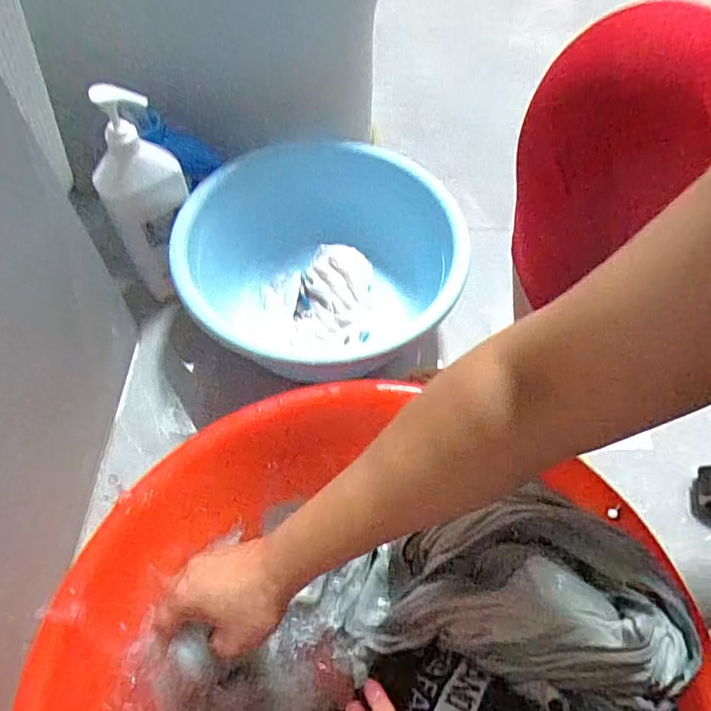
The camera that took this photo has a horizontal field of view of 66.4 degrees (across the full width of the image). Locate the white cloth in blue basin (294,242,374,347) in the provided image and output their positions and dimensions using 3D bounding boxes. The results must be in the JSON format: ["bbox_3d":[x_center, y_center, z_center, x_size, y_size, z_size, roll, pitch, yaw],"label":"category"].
[{"bbox_3d":[-0.029,-0.091,0.762,0.098,0.057,0.154,4,57,1],"label":"white cloth in blue basin"}]

